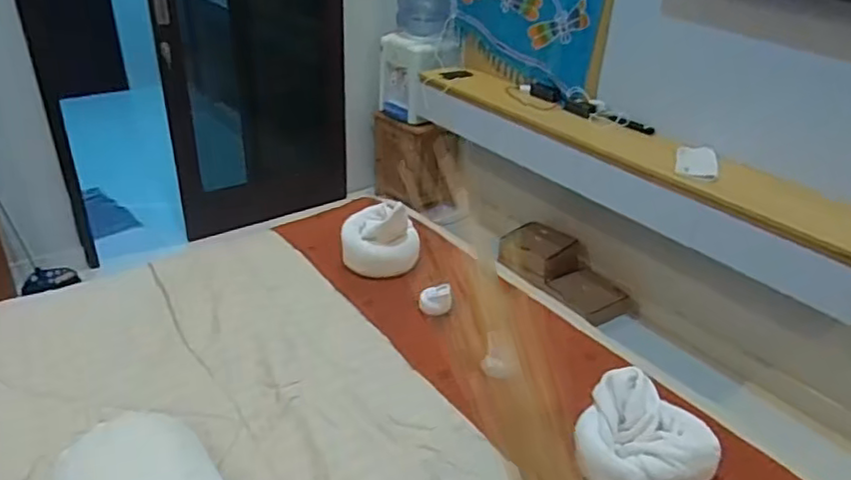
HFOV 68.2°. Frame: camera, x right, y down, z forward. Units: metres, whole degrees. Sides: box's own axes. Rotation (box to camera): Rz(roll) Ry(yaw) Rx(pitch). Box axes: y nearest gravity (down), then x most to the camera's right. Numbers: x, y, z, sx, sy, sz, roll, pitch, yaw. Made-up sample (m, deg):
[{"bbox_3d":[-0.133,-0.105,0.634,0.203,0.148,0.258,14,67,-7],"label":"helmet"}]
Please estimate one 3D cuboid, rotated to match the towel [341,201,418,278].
[{"bbox_3d":[-0.111,-0.002,1.516,0.175,0.152,0.147,-3,33,-8],"label":"towel"}]

